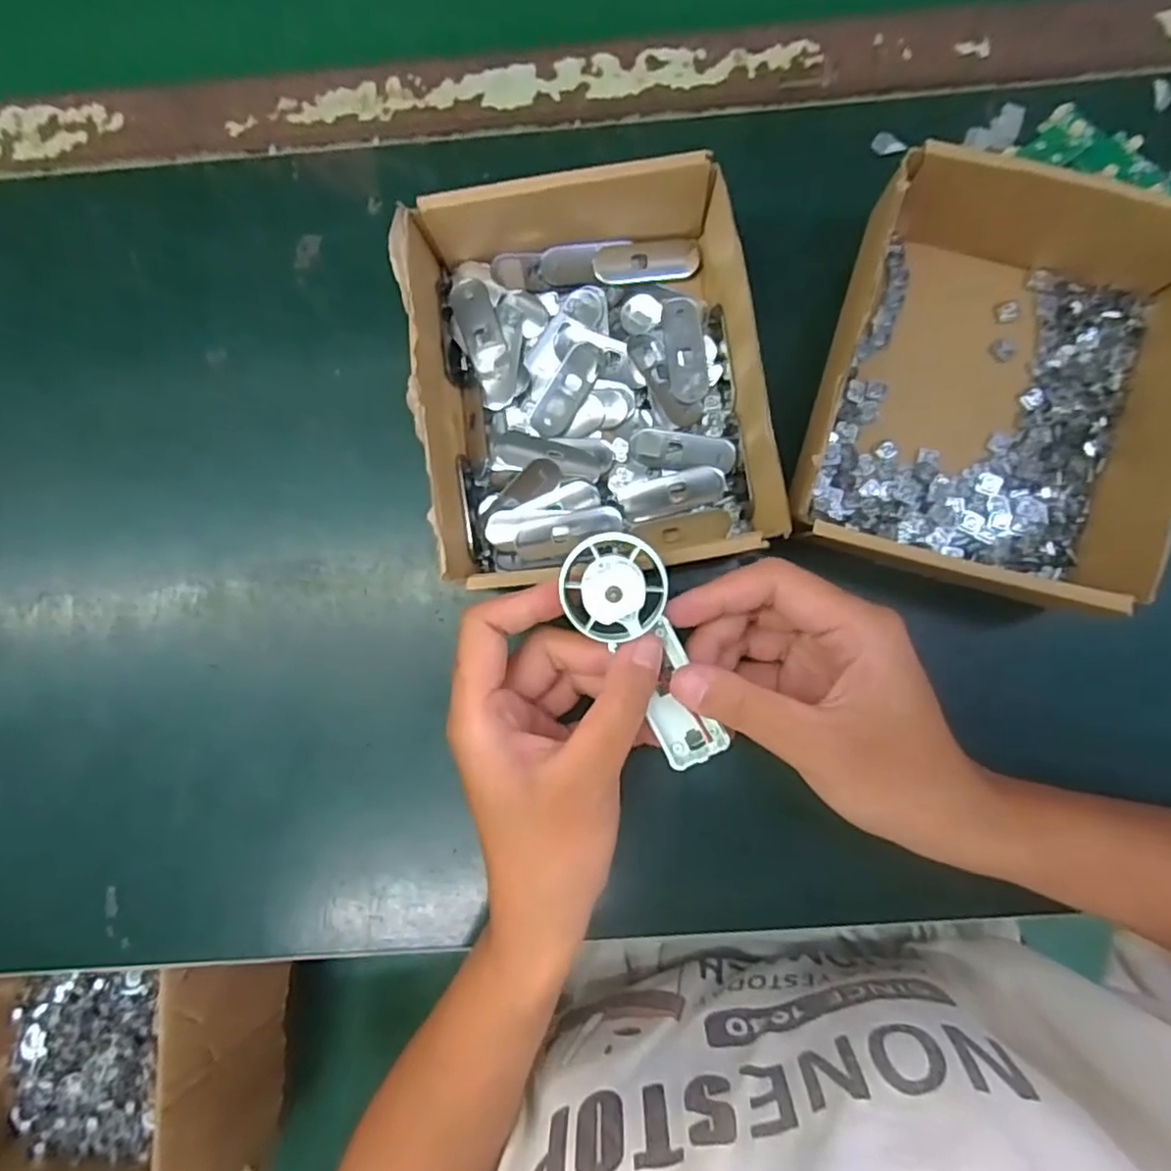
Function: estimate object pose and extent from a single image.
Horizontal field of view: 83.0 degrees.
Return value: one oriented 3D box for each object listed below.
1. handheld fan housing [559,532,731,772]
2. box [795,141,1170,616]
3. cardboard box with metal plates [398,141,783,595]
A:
[{"bbox_3d":[0.023,0.026,0.246,0.036,0.021,0.092,-24,107,1],"label":"handheld fan housing"},{"bbox_3d":[0.185,-0.089,0.291,0.144,0.049,0.174,17,89,2],"label":"box"},{"bbox_3d":[0.008,-0.090,0.298,0.154,0.053,0.161,-7,88,2],"label":"cardboard box with metal plates"}]

